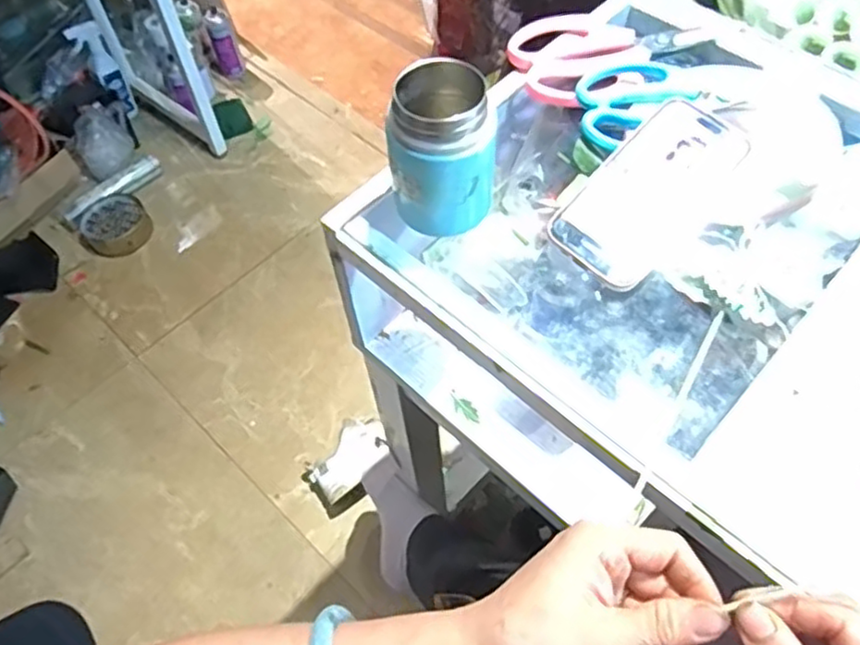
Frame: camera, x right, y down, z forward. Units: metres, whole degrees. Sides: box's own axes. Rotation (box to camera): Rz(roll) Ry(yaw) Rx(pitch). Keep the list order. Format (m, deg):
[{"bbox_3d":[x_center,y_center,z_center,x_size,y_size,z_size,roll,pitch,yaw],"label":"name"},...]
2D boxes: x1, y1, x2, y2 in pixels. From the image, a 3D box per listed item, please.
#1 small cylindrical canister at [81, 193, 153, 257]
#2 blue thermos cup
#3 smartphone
[{"bbox_3d":[-0.682,-0.210,1.459,0.134,0.049,0.133,-1,58,2],"label":"small cylindrical canister"},{"bbox_3d":[0.008,-0.115,0.452,0.066,0.104,0.063,-1,58,2],"label":"blue thermos cup"},{"bbox_3d":[0.152,-0.092,0.464,0.070,0.005,0.144,41,83,11],"label":"smartphone"}]

